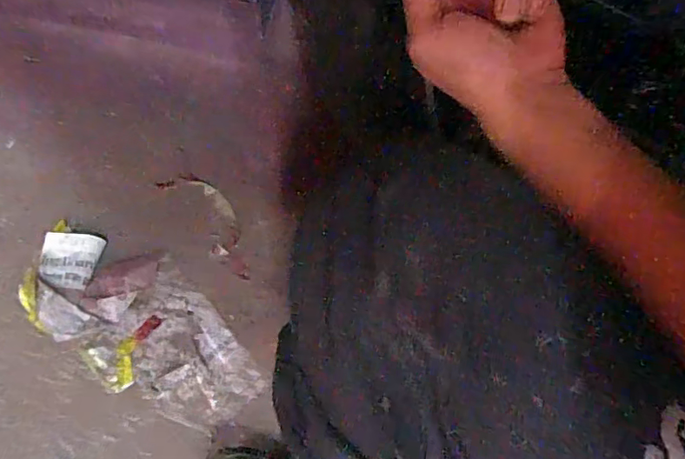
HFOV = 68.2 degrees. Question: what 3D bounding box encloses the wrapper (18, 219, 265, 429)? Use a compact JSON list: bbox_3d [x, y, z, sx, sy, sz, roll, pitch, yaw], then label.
[{"bbox_3d":[-0.270,0.112,0.657,0.348,0.040,0.161,35,69,13],"label":"wrapper"}]

